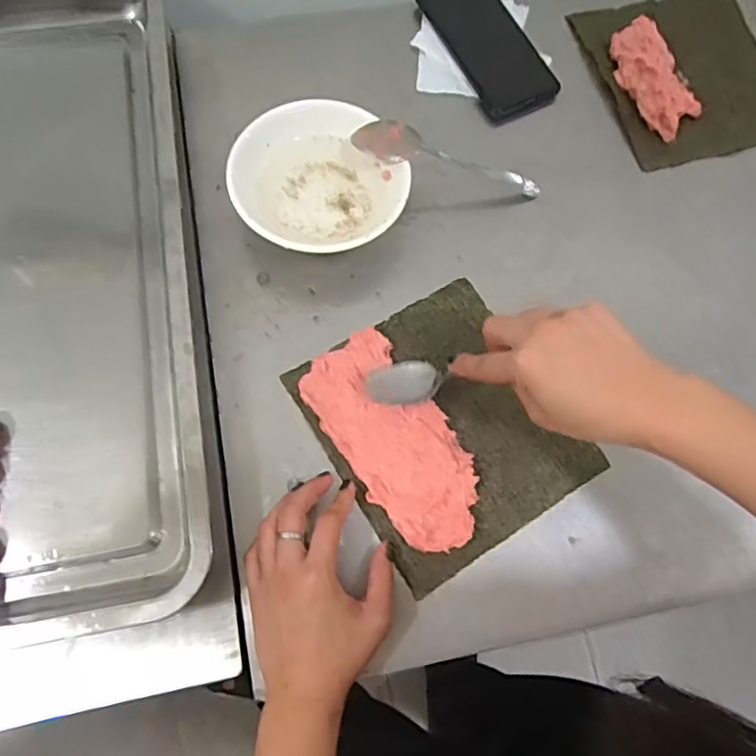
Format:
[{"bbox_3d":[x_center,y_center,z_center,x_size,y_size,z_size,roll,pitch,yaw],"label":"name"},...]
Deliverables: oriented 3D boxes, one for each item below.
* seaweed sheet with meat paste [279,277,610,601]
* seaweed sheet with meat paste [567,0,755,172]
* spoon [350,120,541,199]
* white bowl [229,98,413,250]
[{"bbox_3d":[0.050,0.034,0.458,0.173,0.018,0.193,-31,76,-11],"label":"seaweed sheet with meat paste"},{"bbox_3d":[0.309,-0.308,0.579,0.176,0.033,0.195,-15,73,-6],"label":"seaweed sheet with meat paste"},{"bbox_3d":[0.065,-0.188,0.514,0.174,0.017,0.033,11,71,-17],"label":"spoon"},{"bbox_3d":[-0.051,-0.161,0.503,0.135,0.048,0.135,1,72,-2],"label":"white bowl"}]

